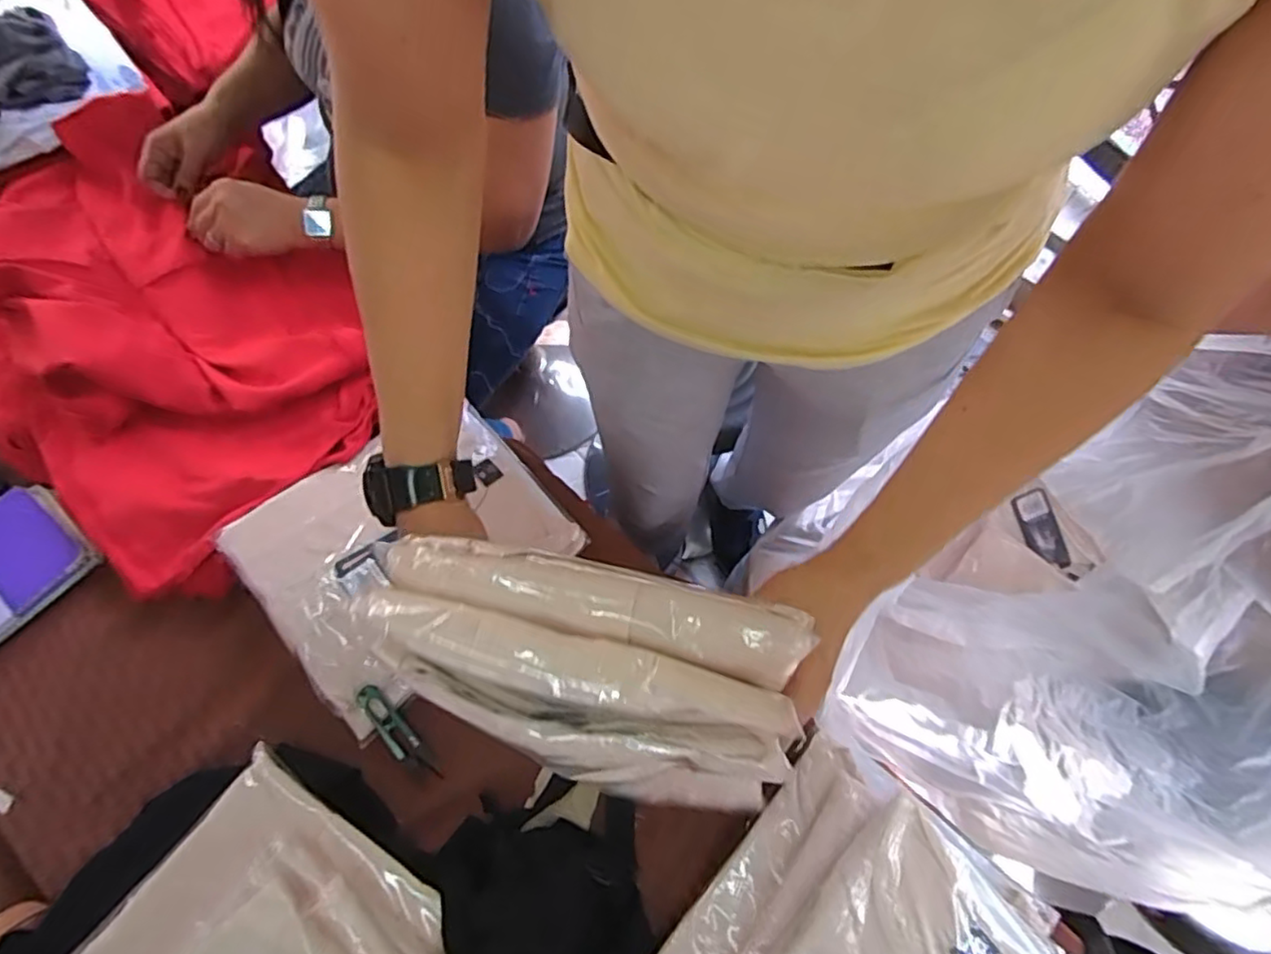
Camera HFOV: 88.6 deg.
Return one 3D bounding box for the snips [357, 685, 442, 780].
[{"bbox_3d":[-0.211,0.228,0.576,0.025,0.011,0.100,-40,89,-13],"label":"snips"}]

